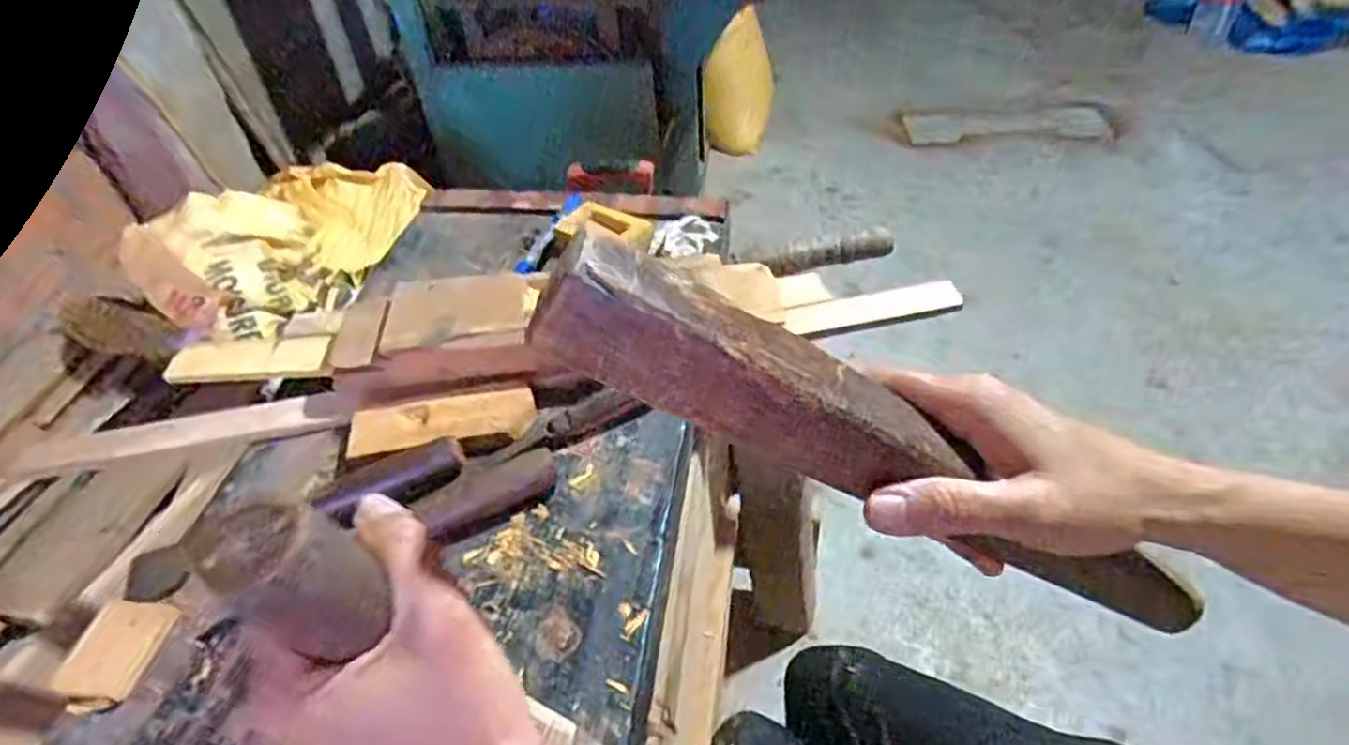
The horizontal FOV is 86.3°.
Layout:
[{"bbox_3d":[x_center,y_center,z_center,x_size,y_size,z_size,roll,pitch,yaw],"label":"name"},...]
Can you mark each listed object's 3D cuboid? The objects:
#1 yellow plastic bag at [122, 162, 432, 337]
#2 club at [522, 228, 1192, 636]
[{"bbox_3d":[-0.706,-0.255,1.313,0.284,0.226,0.490,7,31,14],"label":"yellow plastic bag"},{"bbox_3d":[0.097,0.037,0.294,0.325,0.035,0.038,27,43,-20],"label":"club"}]

